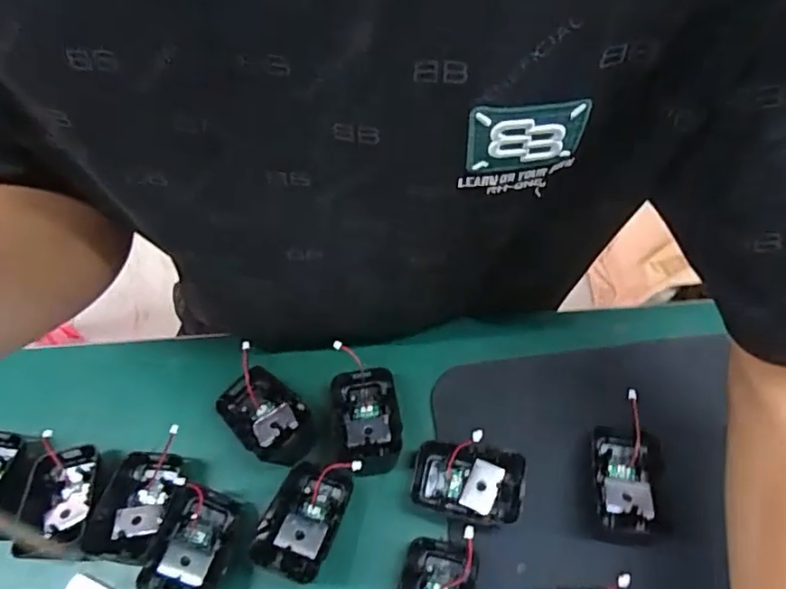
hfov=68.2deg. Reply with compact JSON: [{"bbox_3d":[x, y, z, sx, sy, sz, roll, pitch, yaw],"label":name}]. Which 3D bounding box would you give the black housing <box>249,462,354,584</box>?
[{"bbox_3d":[-0.055,0.141,0.365,0.043,0.033,0.068,15,63,13],"label":"black housing"}]

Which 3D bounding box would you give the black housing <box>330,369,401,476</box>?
[{"bbox_3d":[-0.017,0.085,0.392,0.042,0.028,0.067,-11,61,-2],"label":"black housing"}]

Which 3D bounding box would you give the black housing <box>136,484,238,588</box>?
[{"bbox_3d":[-0.125,0.158,0.360,0.038,0.034,0.068,16,64,13],"label":"black housing"}]

